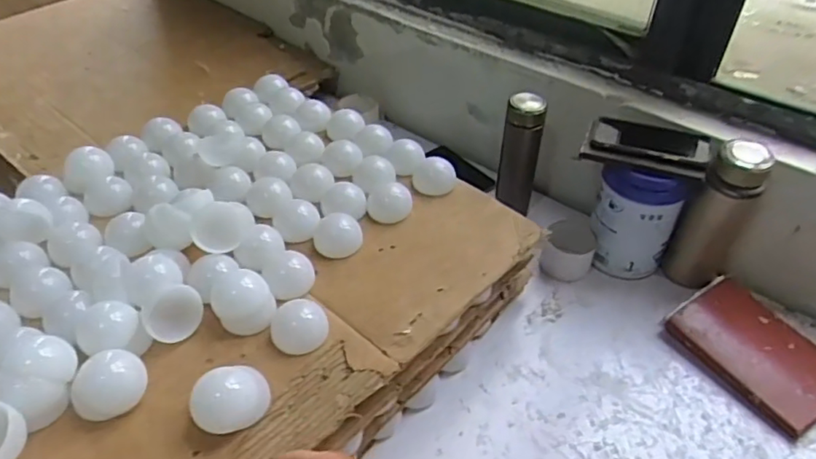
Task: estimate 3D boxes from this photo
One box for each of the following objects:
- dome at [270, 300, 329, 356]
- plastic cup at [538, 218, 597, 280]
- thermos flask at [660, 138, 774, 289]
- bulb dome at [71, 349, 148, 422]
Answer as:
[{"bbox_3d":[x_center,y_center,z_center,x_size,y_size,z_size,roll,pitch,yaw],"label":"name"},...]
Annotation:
[{"bbox_3d":[-0.126,0.112,0.673,0.063,0.031,0.057,-12,44,-12],"label":"dome"},{"bbox_3d":[0.260,0.036,0.938,0.078,0.069,0.077,0,42,0],"label":"plastic cup"},{"bbox_3d":[0.453,-0.014,0.858,0.065,0.237,0.077,-33,51,-30],"label":"thermos flask"},{"bbox_3d":[-0.311,0.158,0.598,0.072,0.040,0.068,0,42,0],"label":"bulb dome"}]

